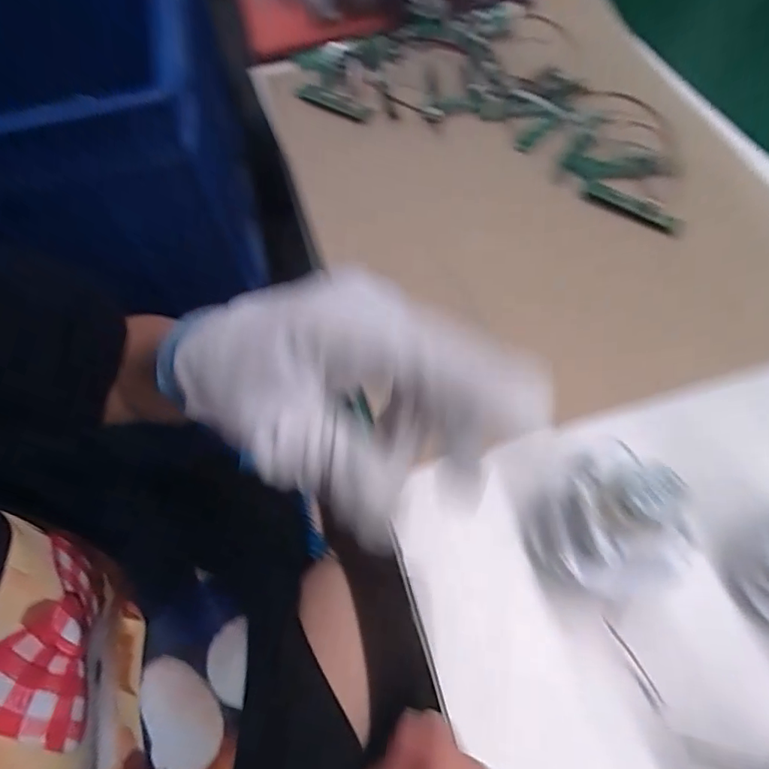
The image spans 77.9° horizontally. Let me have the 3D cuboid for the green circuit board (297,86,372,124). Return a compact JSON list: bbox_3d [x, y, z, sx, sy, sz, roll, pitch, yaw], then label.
[{"bbox_3d":[-0.047,-0.264,0.447,0.088,0.012,0.010,33,69,18],"label":"green circuit board"}]

